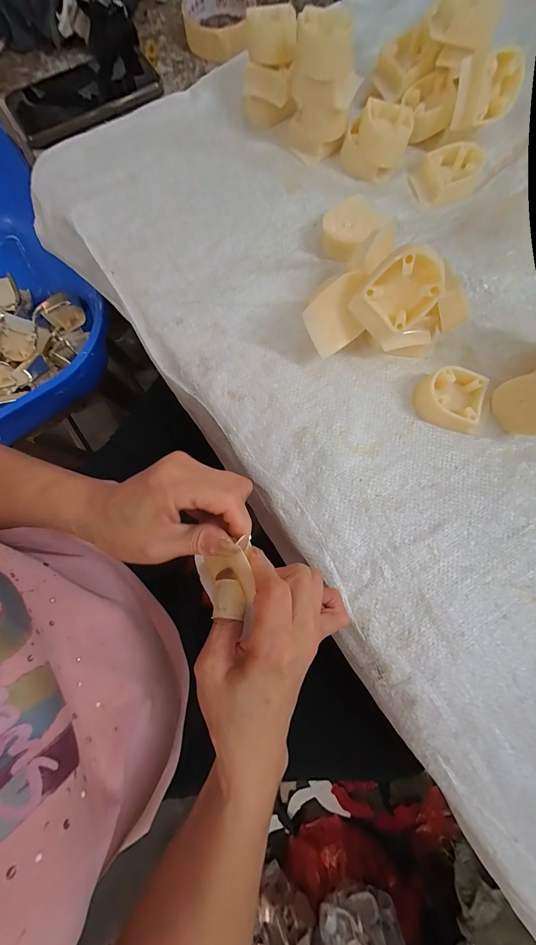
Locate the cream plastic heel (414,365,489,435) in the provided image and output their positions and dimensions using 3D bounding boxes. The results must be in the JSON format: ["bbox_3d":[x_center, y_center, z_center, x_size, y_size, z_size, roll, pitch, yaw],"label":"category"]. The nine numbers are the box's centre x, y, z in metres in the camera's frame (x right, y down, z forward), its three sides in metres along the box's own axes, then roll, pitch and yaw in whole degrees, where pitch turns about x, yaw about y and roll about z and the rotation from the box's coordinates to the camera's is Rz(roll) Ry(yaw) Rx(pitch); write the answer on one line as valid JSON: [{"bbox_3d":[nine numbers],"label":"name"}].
[{"bbox_3d":[0.157,-0.064,0.269,0.055,0.022,0.047,14,78,4],"label":"cream plastic heel"}]

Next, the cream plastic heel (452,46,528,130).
[{"bbox_3d":[0.209,-0.371,0.307,0.057,0.047,0.032,-12,37,-9],"label":"cream plastic heel"}]

